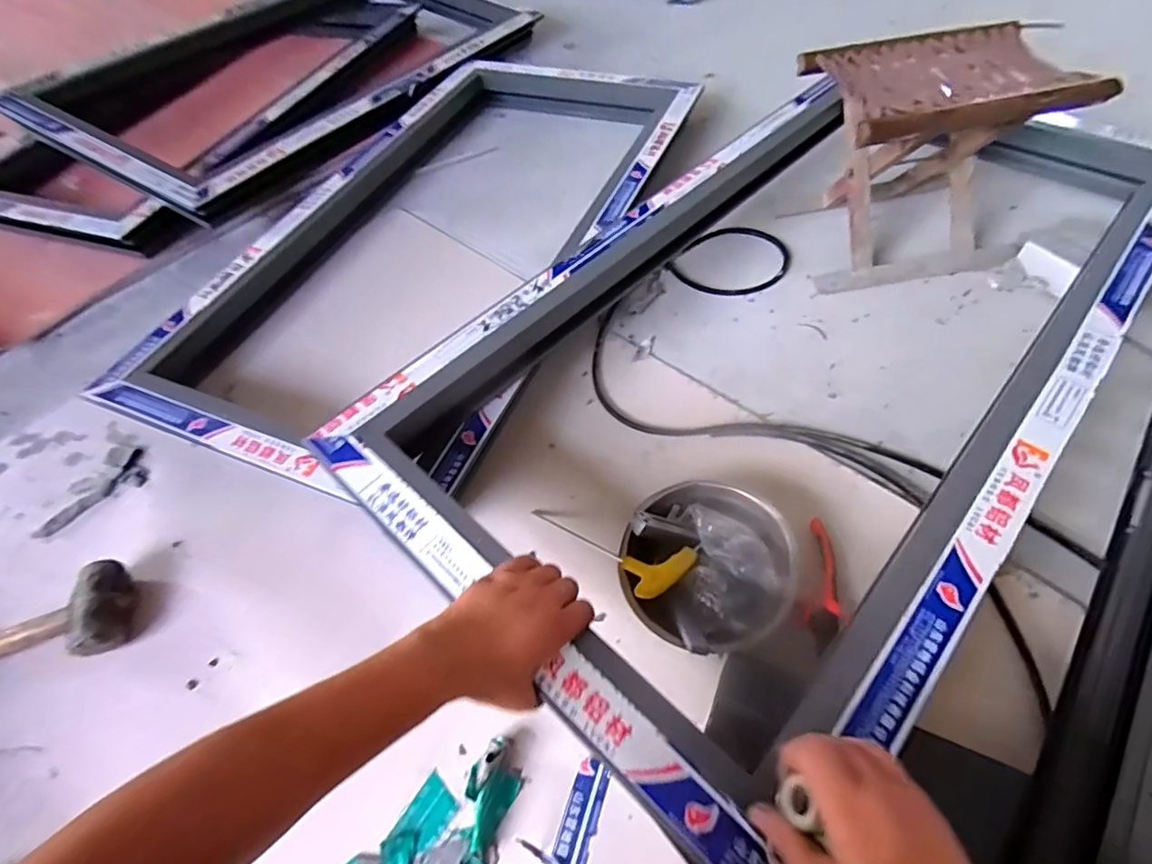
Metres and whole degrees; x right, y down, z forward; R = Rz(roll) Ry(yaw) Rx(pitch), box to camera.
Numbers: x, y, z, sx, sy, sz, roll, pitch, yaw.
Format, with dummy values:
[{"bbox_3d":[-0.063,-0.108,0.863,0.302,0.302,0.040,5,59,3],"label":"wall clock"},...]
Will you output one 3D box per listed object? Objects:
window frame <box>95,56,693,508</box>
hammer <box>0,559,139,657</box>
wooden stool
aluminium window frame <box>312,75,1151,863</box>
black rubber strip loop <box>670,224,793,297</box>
[{"bbox_3d":[-0.204,-0.365,0.982,0.572,0.080,1.084,19,59,16],"label":"window frame"},{"bbox_3d":[-0.640,0.231,0.626,0.262,0.054,0.097,-18,56,-8],"label":"hammer"},{"bbox_3d":[0.505,-0.407,0.848,0.320,0.266,0.230,-13,55,-5],"label":"wooden stool"},{"bbox_3d":[0.290,-0.168,0.693,0.588,0.053,1.093,36,65,25],"label":"aluminium window frame"},{"bbox_3d":[0.268,-0.288,0.942,0.168,0.009,0.192,37,65,25],"label":"black rubber strip loop"}]

